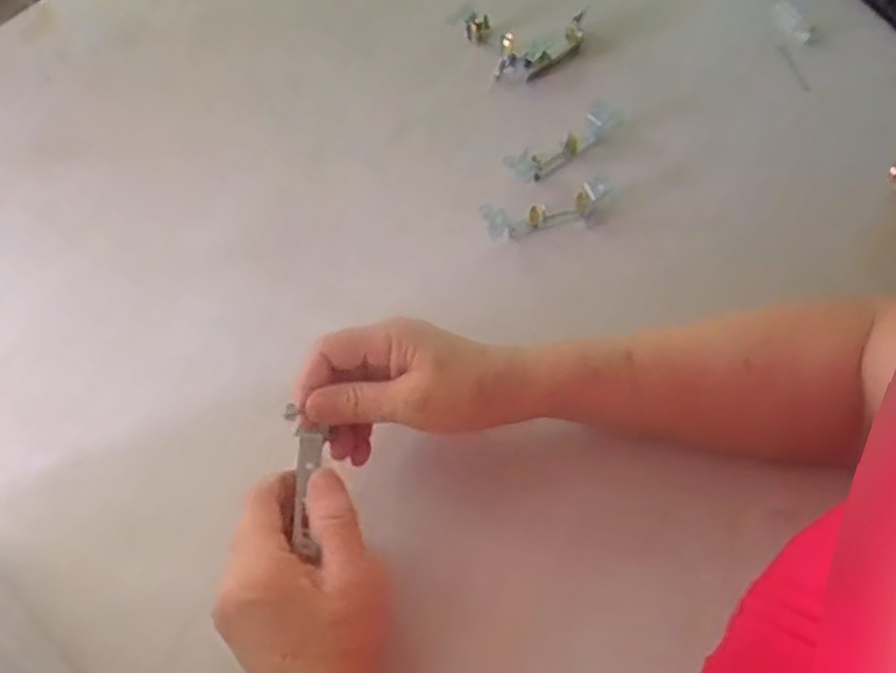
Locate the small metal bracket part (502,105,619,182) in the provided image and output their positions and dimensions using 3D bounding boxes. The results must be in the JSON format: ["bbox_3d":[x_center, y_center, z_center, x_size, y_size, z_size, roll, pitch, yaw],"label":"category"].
[{"bbox_3d":[0.097,-0.156,0.592,0.106,0.038,0.019,-30,63,-13],"label":"small metal bracket part"}]

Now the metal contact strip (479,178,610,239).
[{"bbox_3d":[0.076,-0.098,0.561,0.097,0.034,0.021,-15,60,-5],"label":"metal contact strip"}]

